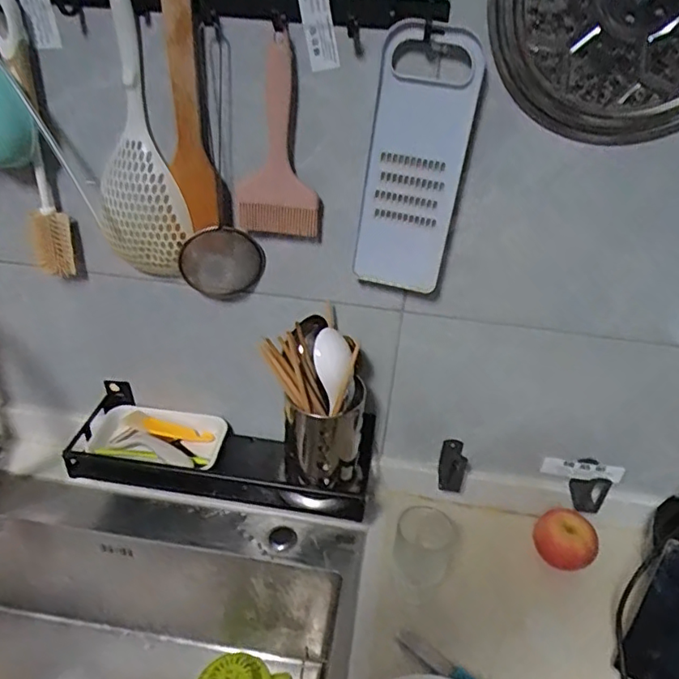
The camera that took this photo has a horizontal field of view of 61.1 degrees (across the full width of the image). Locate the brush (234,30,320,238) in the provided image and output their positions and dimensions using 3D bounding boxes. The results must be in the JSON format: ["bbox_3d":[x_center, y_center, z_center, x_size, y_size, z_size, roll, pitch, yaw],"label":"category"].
[{"bbox_3d":[-0.066,-0.211,0.623,0.091,0.201,0.029,-2,34,-10],"label":"brush"}]

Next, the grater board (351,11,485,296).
[{"bbox_3d":[0.079,-0.176,0.597,0.095,0.264,0.019,13,30,8],"label":"grater board"}]

